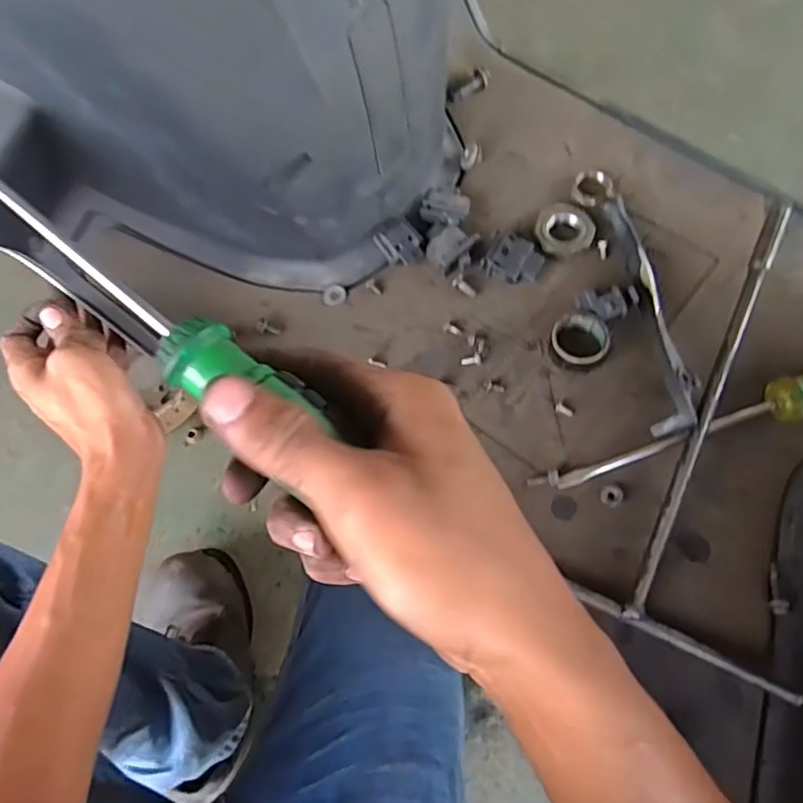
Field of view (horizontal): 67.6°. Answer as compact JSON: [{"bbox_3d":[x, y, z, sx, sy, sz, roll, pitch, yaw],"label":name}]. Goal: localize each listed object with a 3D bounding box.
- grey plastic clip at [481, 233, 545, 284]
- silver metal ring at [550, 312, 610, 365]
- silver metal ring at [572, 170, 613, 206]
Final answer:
[{"bbox_3d":[0.086,-0.106,0.453,0.039,0.012,0.036,36,74,13],"label":"grey plastic clip"},{"bbox_3d":[0.124,-0.042,0.421,0.039,0.023,0.041,0,70,1],"label":"silver metal ring"},{"bbox_3d":[0.153,-0.172,0.479,0.029,0.011,0.030,21,71,8],"label":"silver metal ring"}]

